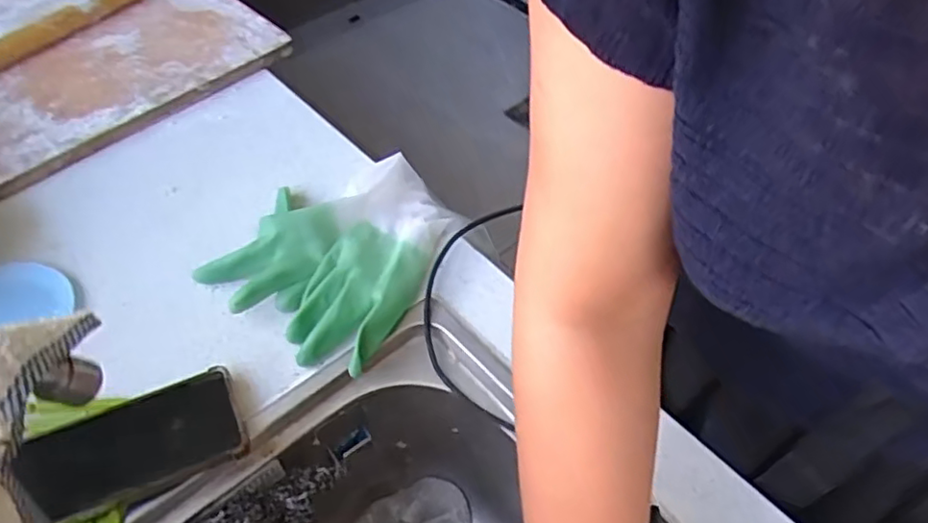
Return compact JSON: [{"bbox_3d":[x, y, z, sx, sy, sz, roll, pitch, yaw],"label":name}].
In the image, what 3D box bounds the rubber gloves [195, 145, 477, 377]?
[{"bbox_3d":[-0.112,-0.022,0.580,0.170,0.053,0.211,20,53,17],"label":"rubber gloves"}]

